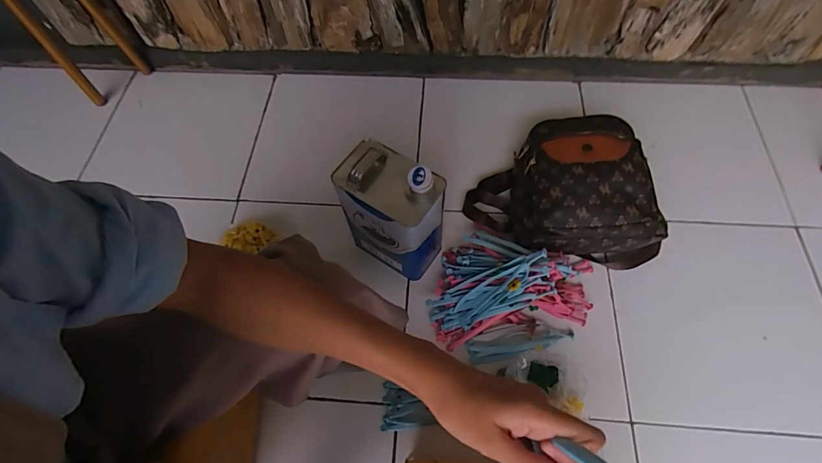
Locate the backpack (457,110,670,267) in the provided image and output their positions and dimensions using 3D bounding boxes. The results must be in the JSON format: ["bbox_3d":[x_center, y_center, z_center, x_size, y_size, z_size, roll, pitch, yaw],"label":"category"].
[{"bbox_3d":[0.304,-0.093,0.804,0.348,0.154,0.264,6,64,4],"label":"backpack"}]

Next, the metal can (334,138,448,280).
[{"bbox_3d":[-0.032,-0.034,0.735,0.172,0.258,0.111,30,68,15],"label":"metal can"}]

